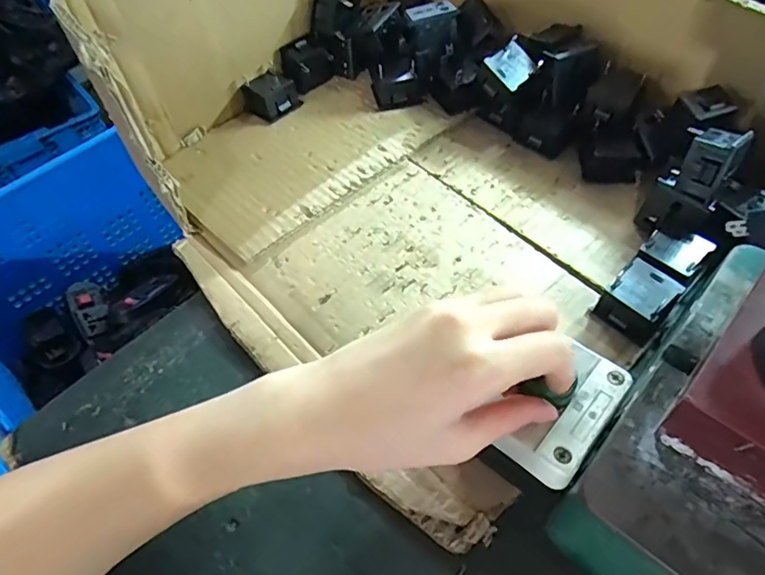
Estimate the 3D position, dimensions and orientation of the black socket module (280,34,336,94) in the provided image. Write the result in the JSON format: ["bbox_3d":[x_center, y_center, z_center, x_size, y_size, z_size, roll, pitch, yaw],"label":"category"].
[{"bbox_3d":[-0.069,-0.209,0.493,0.029,0.034,0.040,31,62,22],"label":"black socket module"}]

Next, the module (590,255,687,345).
[{"bbox_3d":[0.163,0.010,0.337,0.041,0.027,0.037,-37,61,-20],"label":"module"}]

